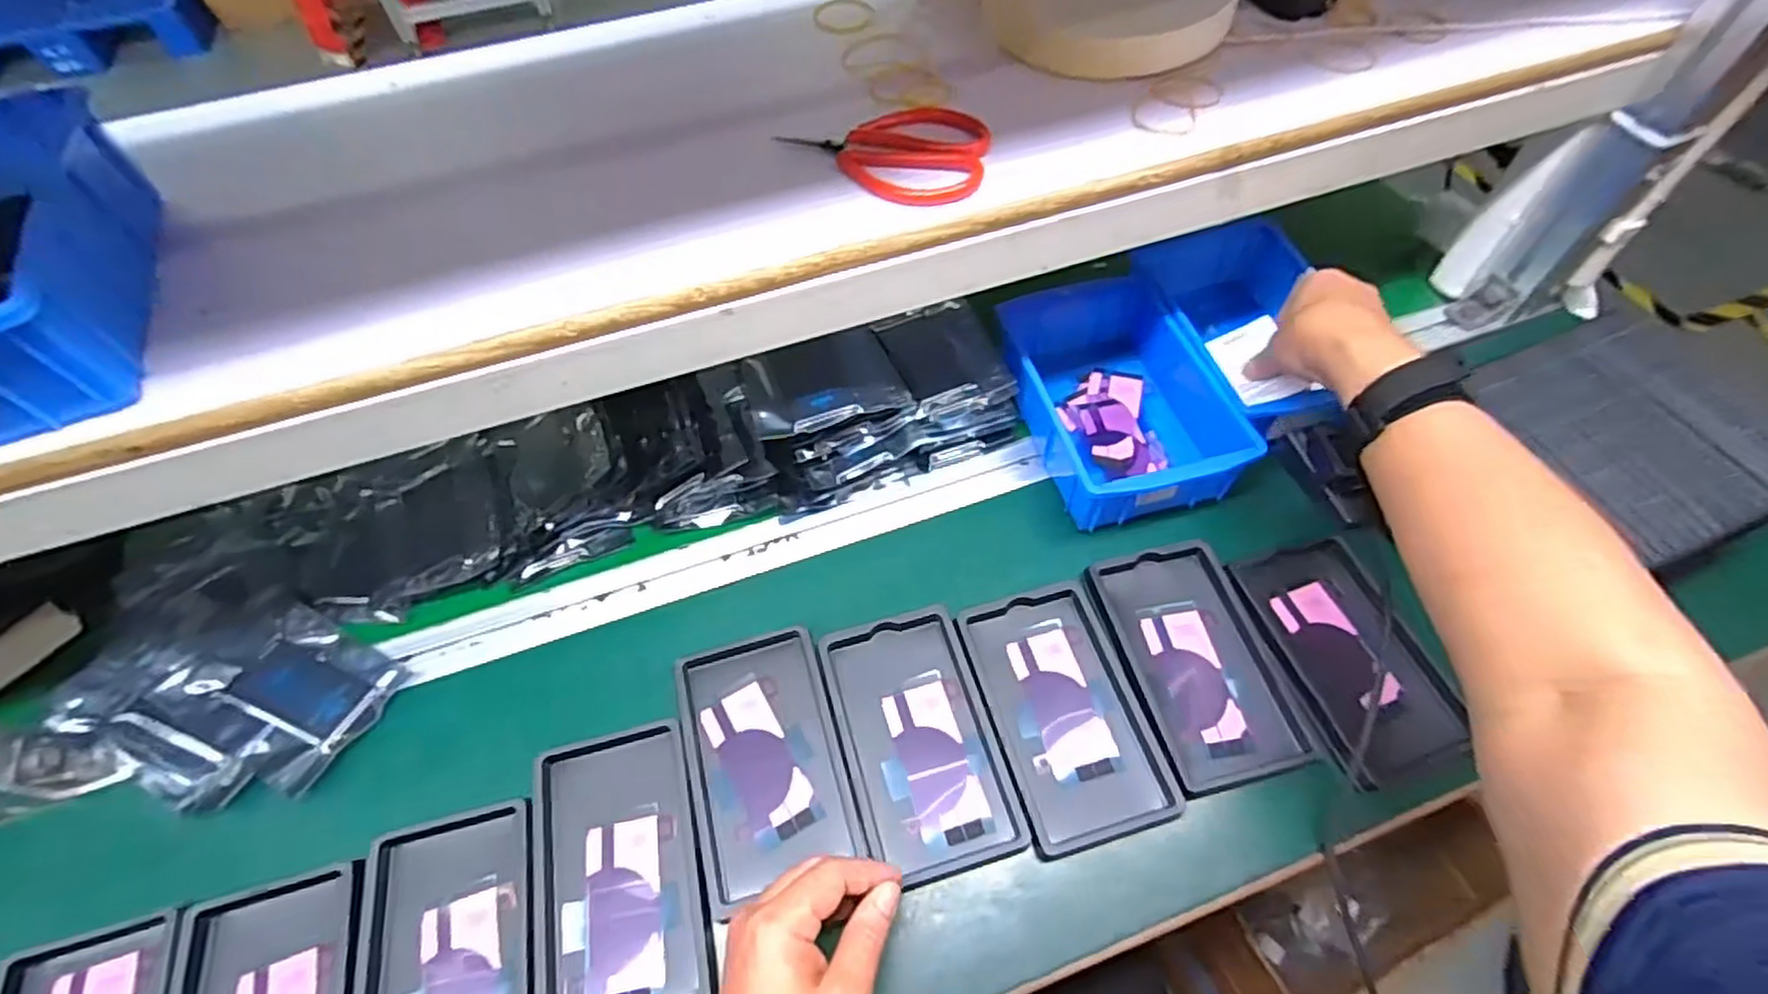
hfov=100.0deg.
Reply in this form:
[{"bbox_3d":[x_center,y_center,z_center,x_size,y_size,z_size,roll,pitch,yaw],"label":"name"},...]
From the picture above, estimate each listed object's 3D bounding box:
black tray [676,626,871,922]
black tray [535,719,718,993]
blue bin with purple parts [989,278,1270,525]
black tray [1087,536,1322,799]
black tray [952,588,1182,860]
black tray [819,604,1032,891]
[{"bbox_3d":[-0.074,0.161,0.467,0.091,0.015,0.150,-15,57,-8],"label":"black tray"},{"bbox_3d":[-0.155,0.219,0.435,0.092,0.017,0.159,-13,57,-6],"label":"black tray"},{"bbox_3d":[0.179,-0.085,0.590,0.146,0.062,0.209,-13,57,-6],"label":"blue bin with purple parts"},{"bbox_3d":[0.207,0.107,0.496,0.098,0.016,0.159,-14,57,-7],"label":"black tray"},{"bbox_3d":[0.116,0.137,0.480,0.093,0.015,0.158,-14,57,-7],"label":"black tray"},{"bbox_3d":[0.021,0.152,0.471,0.092,0.018,0.158,-14,57,-7],"label":"black tray"}]

